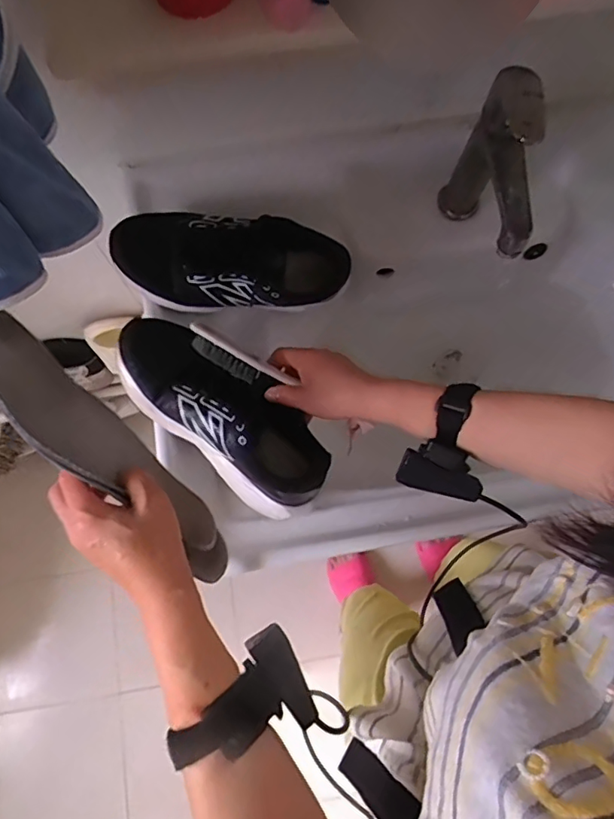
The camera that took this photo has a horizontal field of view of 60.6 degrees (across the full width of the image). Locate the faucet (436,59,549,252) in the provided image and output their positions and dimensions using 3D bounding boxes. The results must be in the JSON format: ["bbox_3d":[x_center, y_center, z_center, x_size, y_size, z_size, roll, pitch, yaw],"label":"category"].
[{"bbox_3d":[0.194,-0.232,0.569,0.052,0.214,0.156,2,77,0],"label":"faucet"}]

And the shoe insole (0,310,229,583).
[{"bbox_3d":[-0.159,0.038,0.424,0.022,0.092,0.270,-35,113,14],"label":"shoe insole"}]

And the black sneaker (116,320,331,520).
[{"bbox_3d":[-0.091,0.000,0.555,0.258,0.080,0.104,41,80,3],"label":"black sneaker"}]

